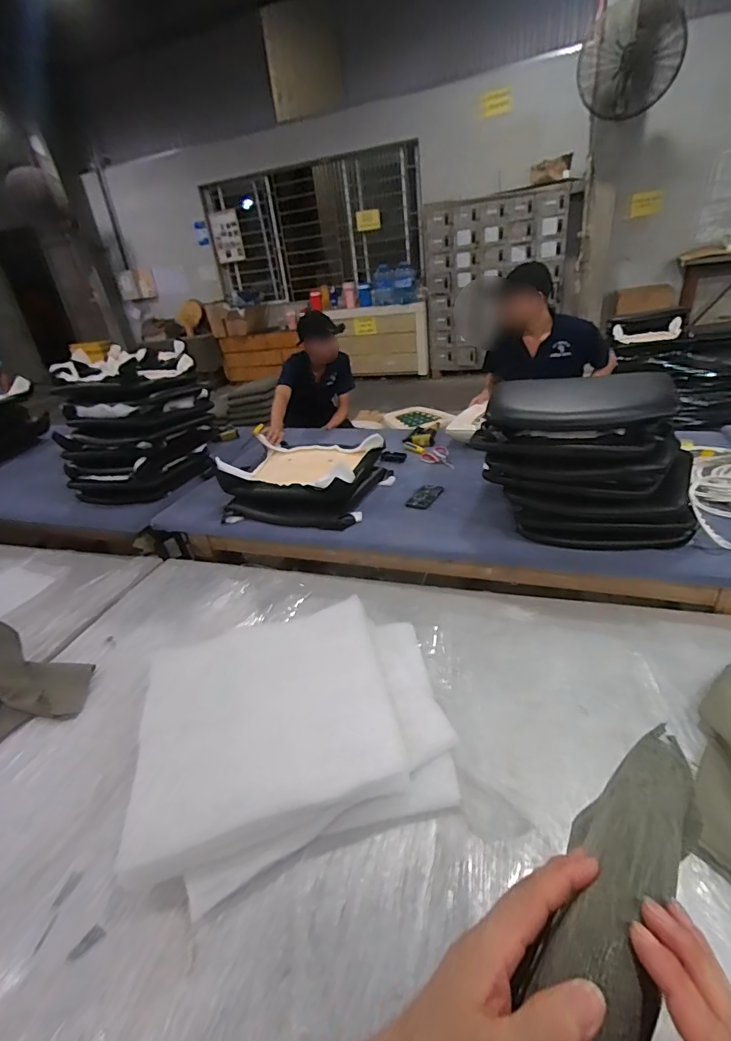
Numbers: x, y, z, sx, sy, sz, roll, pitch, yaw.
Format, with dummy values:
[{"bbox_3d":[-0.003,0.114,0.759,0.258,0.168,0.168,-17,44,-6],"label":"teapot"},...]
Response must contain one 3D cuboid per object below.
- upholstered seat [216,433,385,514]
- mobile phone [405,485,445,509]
[{"bbox_3d":[-0.219,-0.189,1.760,0.493,0.172,0.406,3,31,19],"label":"upholstered seat"},{"bbox_3d":[0.213,-0.086,1.670,0.087,0.014,0.151,17,43,28],"label":"mobile phone"}]

